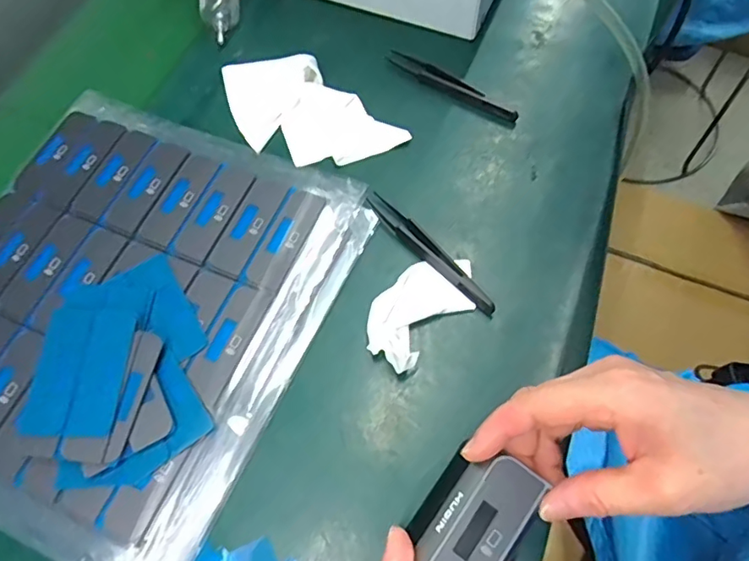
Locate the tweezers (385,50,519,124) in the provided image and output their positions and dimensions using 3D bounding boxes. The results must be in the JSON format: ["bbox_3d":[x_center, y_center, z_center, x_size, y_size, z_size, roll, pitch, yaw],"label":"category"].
[{"bbox_3d":[0.057,-0.148,0.399,0.111,0.008,0.017,29,71,16],"label":"tweezers"}]

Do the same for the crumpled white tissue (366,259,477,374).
[{"bbox_3d":[0.029,0.014,0.323,0.083,0.020,0.045,-43,70,-15],"label":"crumpled white tissue"}]

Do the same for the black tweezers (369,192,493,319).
[{"bbox_3d":[0.036,-0.019,0.342,0.015,0.010,0.110,-40,69,-14],"label":"black tweezers"}]

